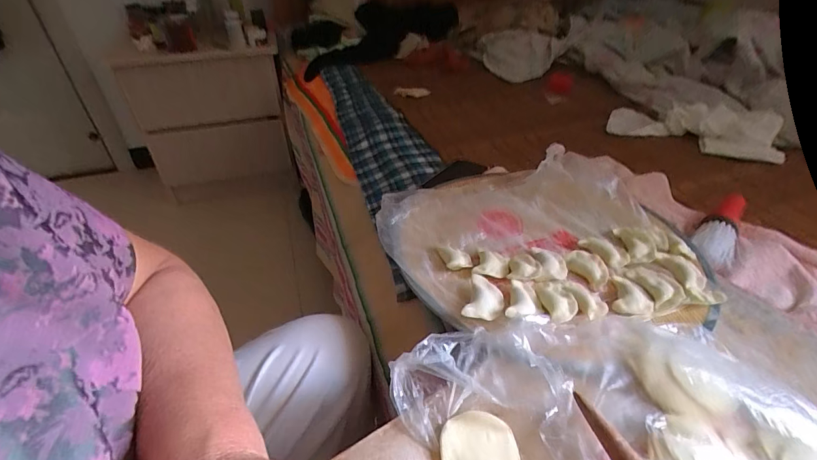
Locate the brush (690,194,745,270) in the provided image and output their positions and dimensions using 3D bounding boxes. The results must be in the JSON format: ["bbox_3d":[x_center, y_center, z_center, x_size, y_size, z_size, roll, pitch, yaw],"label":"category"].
[{"bbox_3d":[0.407,0.001,0.533,0.048,0.041,0.156,29,43,29],"label":"brush"}]

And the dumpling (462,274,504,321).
[{"bbox_3d":[0.075,0.067,0.395,0.035,0.016,0.059,11,40,15],"label":"dumpling"}]

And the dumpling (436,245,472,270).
[{"bbox_3d":[0.052,0.029,0.445,0.031,0.014,0.039,-8,39,-8],"label":"dumpling"}]

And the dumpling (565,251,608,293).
[{"bbox_3d":[0.196,0.041,0.437,0.033,0.014,0.048,-20,42,-22],"label":"dumpling"}]

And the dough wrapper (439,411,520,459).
[{"bbox_3d":[0.051,0.158,0.290,0.054,0.005,0.055,-1,38,1],"label":"dough wrapper"}]

